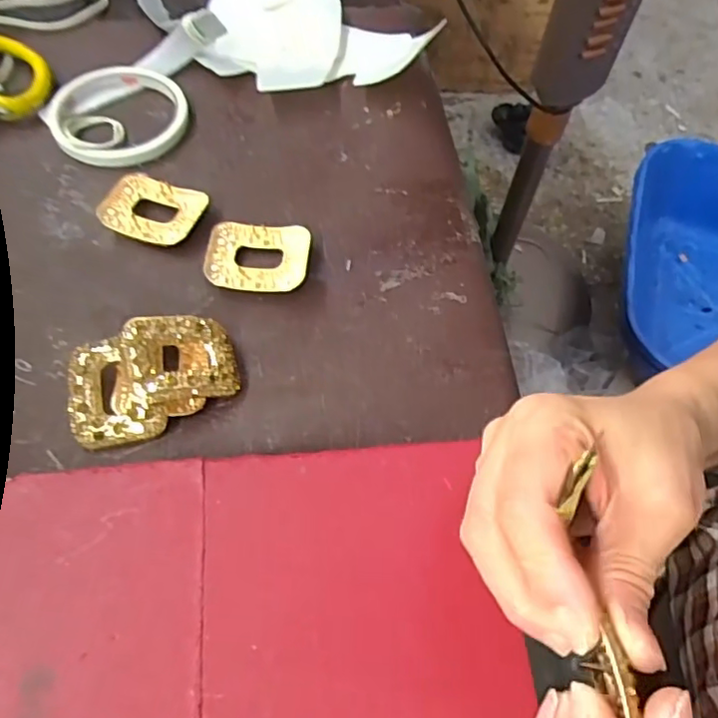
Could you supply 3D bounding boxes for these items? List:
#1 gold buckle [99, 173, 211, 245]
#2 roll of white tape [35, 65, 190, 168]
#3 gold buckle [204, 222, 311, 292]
[{"bbox_3d":[-0.129,-0.093,0.375,0.062,0.007,0.045,13,59,5],"label":"gold buckle"},{"bbox_3d":[-0.168,-0.172,0.418,0.089,0.010,0.092,1,59,-2],"label":"roll of white tape"},{"bbox_3d":[-0.060,-0.060,0.355,0.060,0.010,0.044,3,59,-1],"label":"gold buckle"}]

